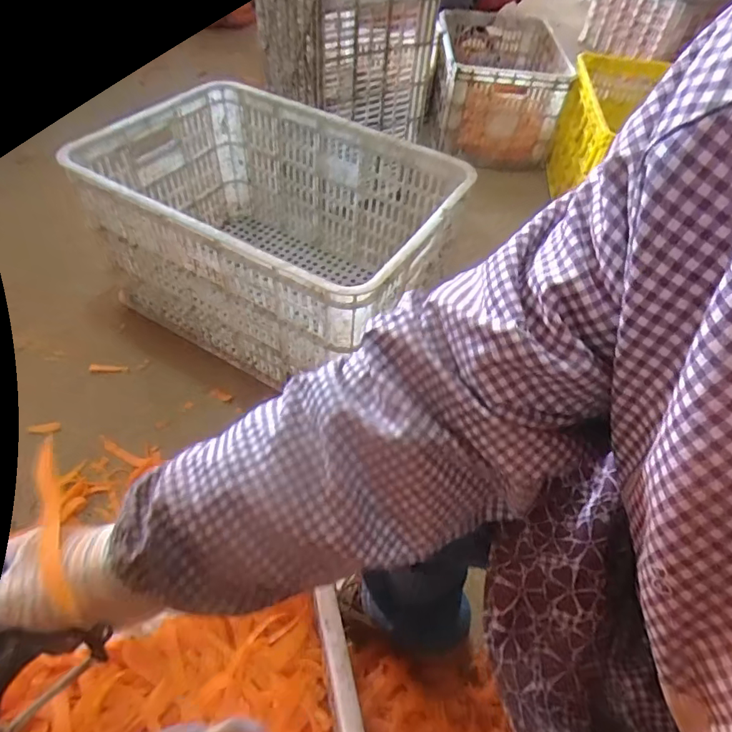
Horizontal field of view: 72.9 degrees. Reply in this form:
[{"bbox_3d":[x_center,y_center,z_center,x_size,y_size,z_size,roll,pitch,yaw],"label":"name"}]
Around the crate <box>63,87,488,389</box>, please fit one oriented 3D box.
[{"bbox_3d":[-0.154,-0.233,0.906,0.552,0.318,0.386,25,54,15],"label":"crate"}]

